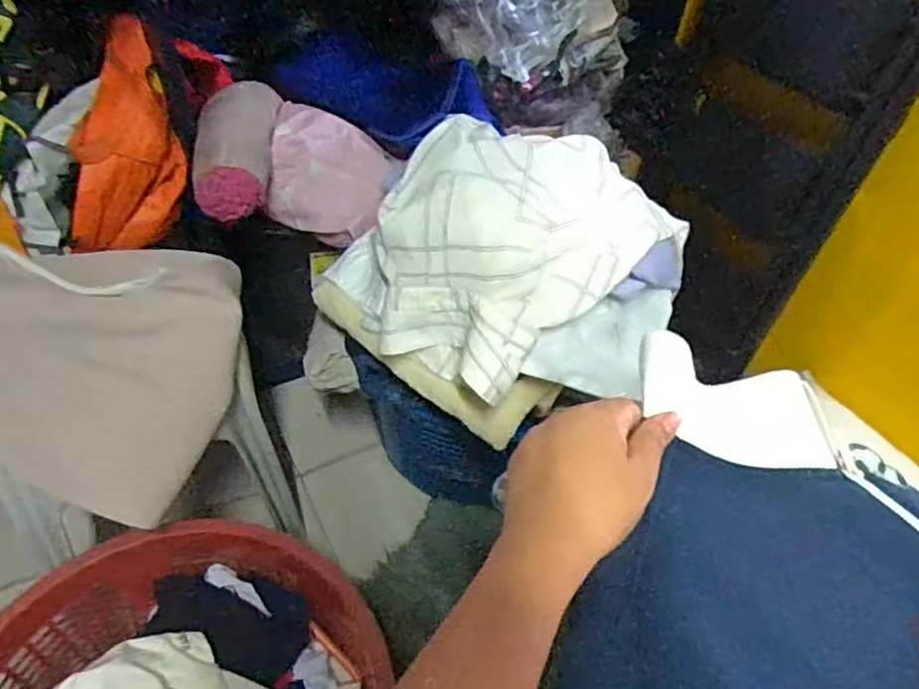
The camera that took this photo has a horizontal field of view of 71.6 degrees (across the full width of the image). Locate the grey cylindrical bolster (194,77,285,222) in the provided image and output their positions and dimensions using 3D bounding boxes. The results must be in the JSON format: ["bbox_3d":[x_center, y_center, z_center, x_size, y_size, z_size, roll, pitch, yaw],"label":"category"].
[{"bbox_3d":[-0.323,-0.289,0.921,0.093,0.091,0.285,0,46,-5],"label":"grey cylindrical bolster"}]

